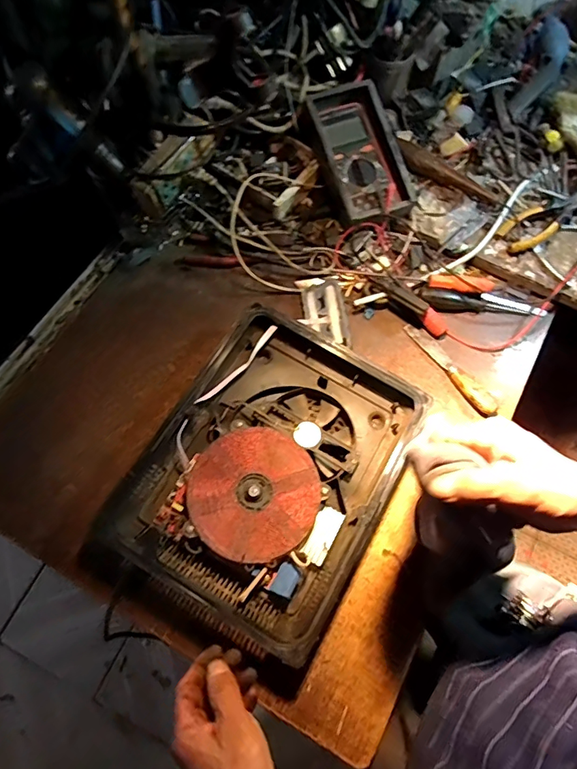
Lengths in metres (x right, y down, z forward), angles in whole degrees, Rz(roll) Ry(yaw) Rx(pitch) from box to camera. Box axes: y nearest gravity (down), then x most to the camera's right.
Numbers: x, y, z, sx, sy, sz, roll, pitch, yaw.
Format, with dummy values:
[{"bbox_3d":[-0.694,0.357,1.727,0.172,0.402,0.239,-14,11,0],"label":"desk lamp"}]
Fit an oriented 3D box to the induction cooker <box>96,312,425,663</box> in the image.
[{"bbox_3d":[-0.020,0.096,0.548,0.258,0.049,0.331,30,73,9],"label":"induction cooker"}]

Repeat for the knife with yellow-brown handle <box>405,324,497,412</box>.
[{"bbox_3d":[0.219,-0.025,0.633,0.021,0.017,0.159,-35,75,-13],"label":"knife with yellow-brown handle"}]

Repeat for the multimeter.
[{"bbox_3d":[0.100,-0.330,0.675,0.107,0.060,0.213,-15,72,-7],"label":"multimeter"}]

